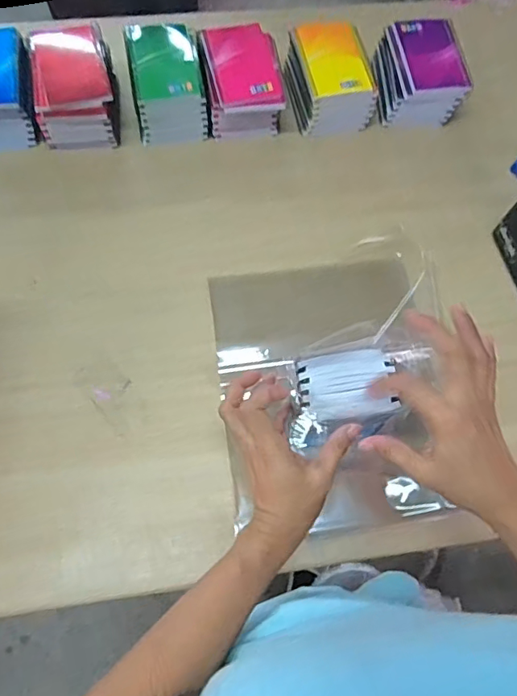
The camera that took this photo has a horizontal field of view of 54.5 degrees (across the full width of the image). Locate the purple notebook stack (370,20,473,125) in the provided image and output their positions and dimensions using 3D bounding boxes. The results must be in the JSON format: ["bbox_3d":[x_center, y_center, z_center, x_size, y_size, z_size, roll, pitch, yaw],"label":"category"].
[{"bbox_3d":[0.230,-0.398,0.729,0.109,0.071,0.133,-1,69,-3],"label":"purple notebook stack"}]

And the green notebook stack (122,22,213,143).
[{"bbox_3d":[-0.125,-0.372,0.701,0.098,0.074,0.147,-9,69,-6],"label":"green notebook stack"}]

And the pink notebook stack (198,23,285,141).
[{"bbox_3d":[-0.021,-0.362,0.689,0.099,0.096,0.119,-8,69,-5],"label":"pink notebook stack"}]

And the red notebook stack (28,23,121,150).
[{"bbox_3d":[-0.245,-0.344,0.678,0.108,0.084,0.128,-13,70,-7],"label":"red notebook stack"}]

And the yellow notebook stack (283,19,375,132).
[{"bbox_3d":[0.100,-0.379,0.712,0.101,0.072,0.136,-11,70,-6],"label":"yellow notebook stack"}]

